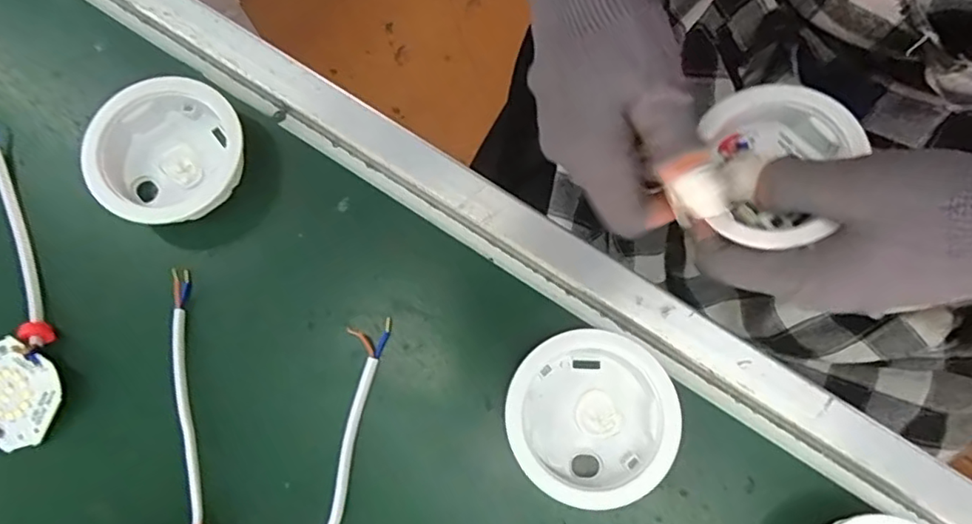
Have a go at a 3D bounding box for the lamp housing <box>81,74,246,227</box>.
[{"bbox_3d":[-0.156,-0.053,0.291,0.064,0.026,0.071,21,78,5],"label":"lamp housing"}]

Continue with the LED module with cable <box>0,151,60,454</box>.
[{"bbox_3d":[-0.243,0.010,0.285,0.048,0.014,0.161,-23,78,-4],"label":"LED module with cable"}]

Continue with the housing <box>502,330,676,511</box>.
[{"bbox_3d":[0.045,0.067,0.265,0.070,0.026,0.073,0,77,1],"label":"housing"}]

